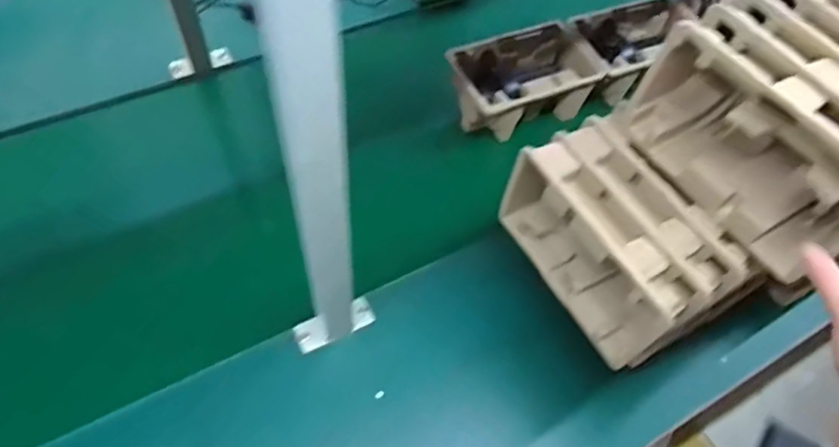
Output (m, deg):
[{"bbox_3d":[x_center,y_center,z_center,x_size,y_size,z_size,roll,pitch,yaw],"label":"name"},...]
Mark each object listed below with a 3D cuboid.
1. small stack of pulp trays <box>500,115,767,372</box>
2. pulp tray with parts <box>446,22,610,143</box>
[{"bbox_3d":[0.208,0.017,0.613,0.126,0.135,0.223,-24,64,-18],"label":"small stack of pulp trays"},{"bbox_3d":[0.179,-0.237,0.940,0.248,0.101,0.144,-19,62,-16],"label":"pulp tray with parts"}]

